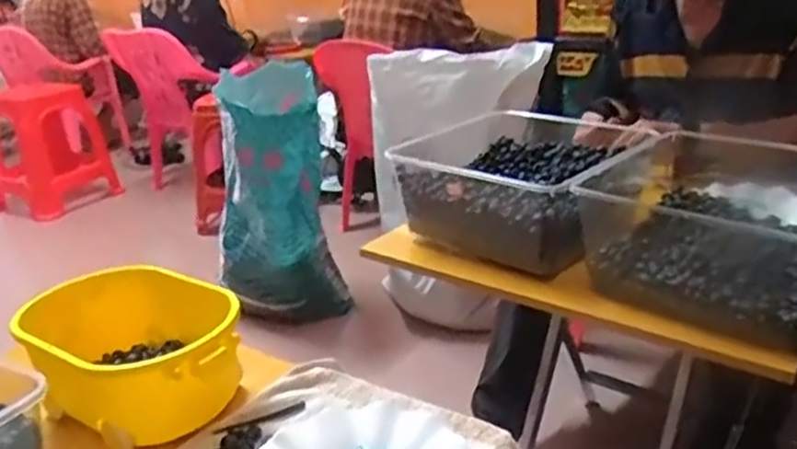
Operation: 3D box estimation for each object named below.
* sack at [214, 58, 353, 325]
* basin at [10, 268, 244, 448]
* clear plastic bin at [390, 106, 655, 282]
[{"bbox_3d":[-0.288,-0.038,1.693,0.282,0.630,0.288,-6,19,-10],"label":"sack"},{"bbox_3d":[-0.263,0.129,0.715,0.245,0.100,0.168,13,24,39],"label":"basin"},{"bbox_3d":[0.187,-0.051,1.036,0.295,0.125,0.293,14,25,41],"label":"clear plastic bin"}]

